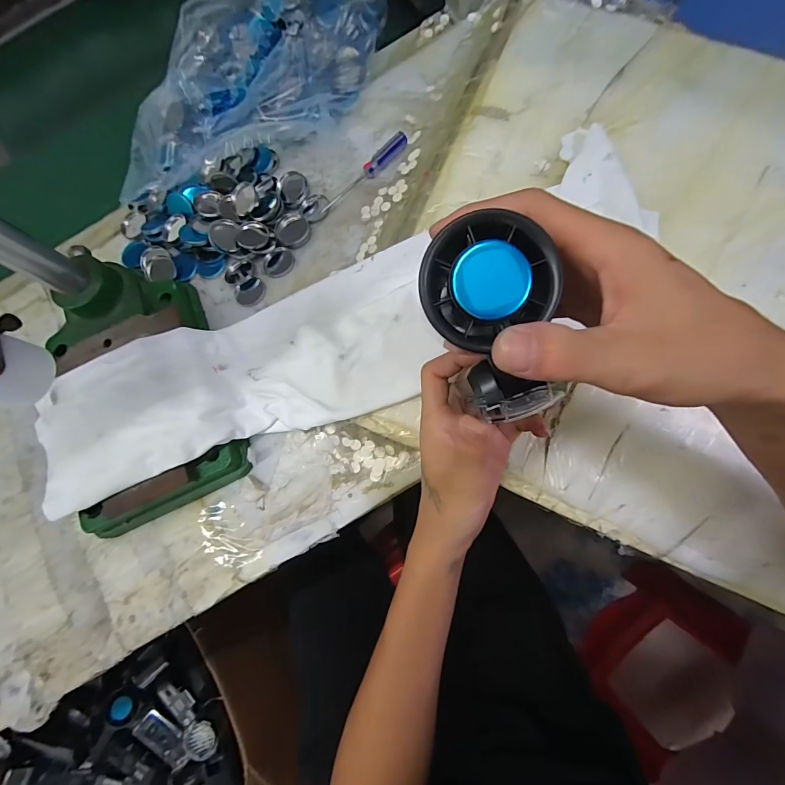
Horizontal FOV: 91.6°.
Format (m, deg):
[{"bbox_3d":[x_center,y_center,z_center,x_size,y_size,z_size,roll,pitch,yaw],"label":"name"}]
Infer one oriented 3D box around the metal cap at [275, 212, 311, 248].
[{"bbox_3d":[-0.098,-0.159,0.371,0.034,0.011,0.032,15,80,11],"label":"metal cap"}]

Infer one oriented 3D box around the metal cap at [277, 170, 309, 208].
[{"bbox_3d":[-0.100,-0.205,0.386,0.030,0.013,0.033,-2,77,8],"label":"metal cap"}]

